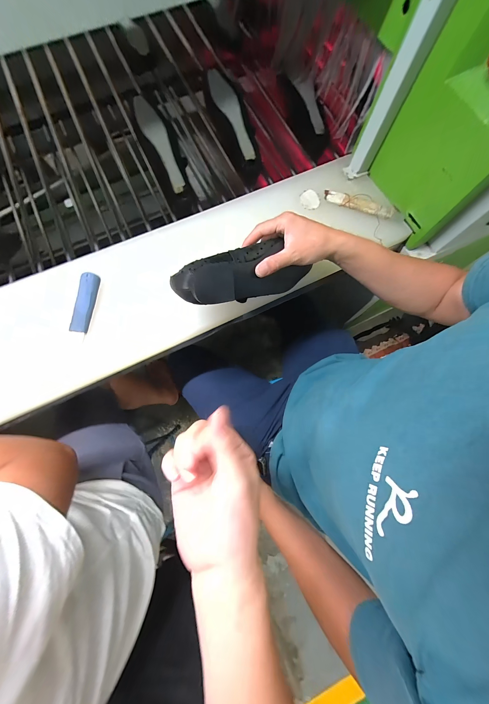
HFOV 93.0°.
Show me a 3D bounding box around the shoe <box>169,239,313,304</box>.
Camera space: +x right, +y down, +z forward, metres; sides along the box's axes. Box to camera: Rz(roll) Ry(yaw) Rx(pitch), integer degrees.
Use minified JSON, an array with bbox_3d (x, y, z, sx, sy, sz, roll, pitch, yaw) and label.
[{"bbox_3d":[0.002,-0.125,0.363,0.221,0.053,0.075,-18,77,-31],"label":"shoe"}]

